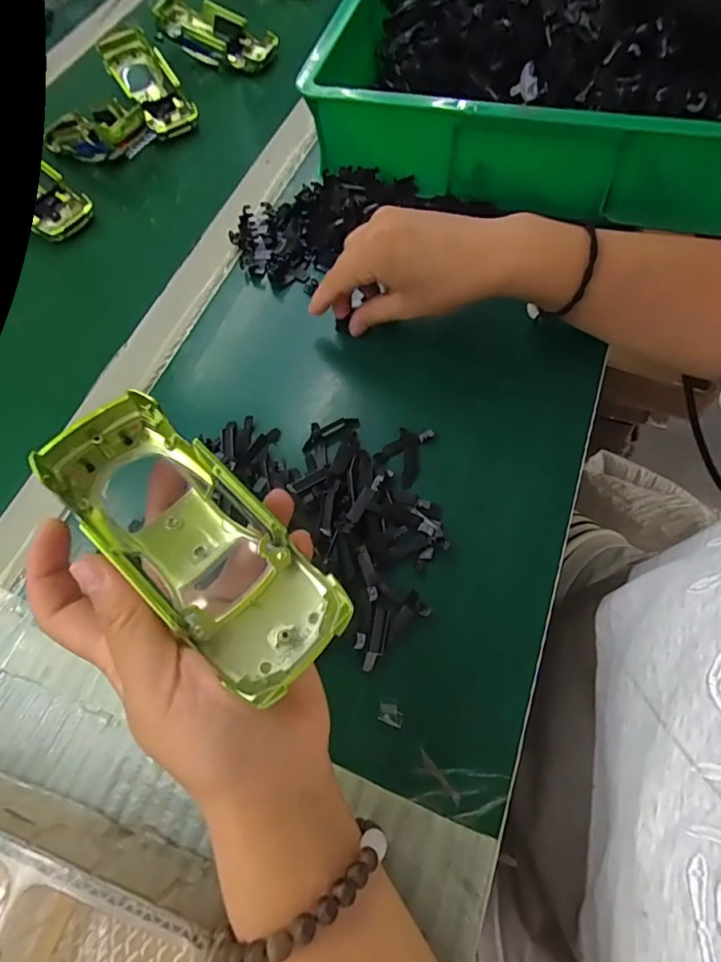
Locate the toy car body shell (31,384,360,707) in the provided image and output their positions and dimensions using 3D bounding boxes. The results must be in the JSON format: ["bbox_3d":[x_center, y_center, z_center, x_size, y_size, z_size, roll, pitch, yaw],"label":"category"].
[{"bbox_3d":[-0.066,0.022,0.197,0.133,0.037,0.051,41,73,11],"label":"toy car body shell"}]

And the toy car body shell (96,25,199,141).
[{"bbox_3d":[-0.218,-0.409,0.512,0.050,0.035,0.138,-35,82,-13],"label":"toy car body shell"}]

